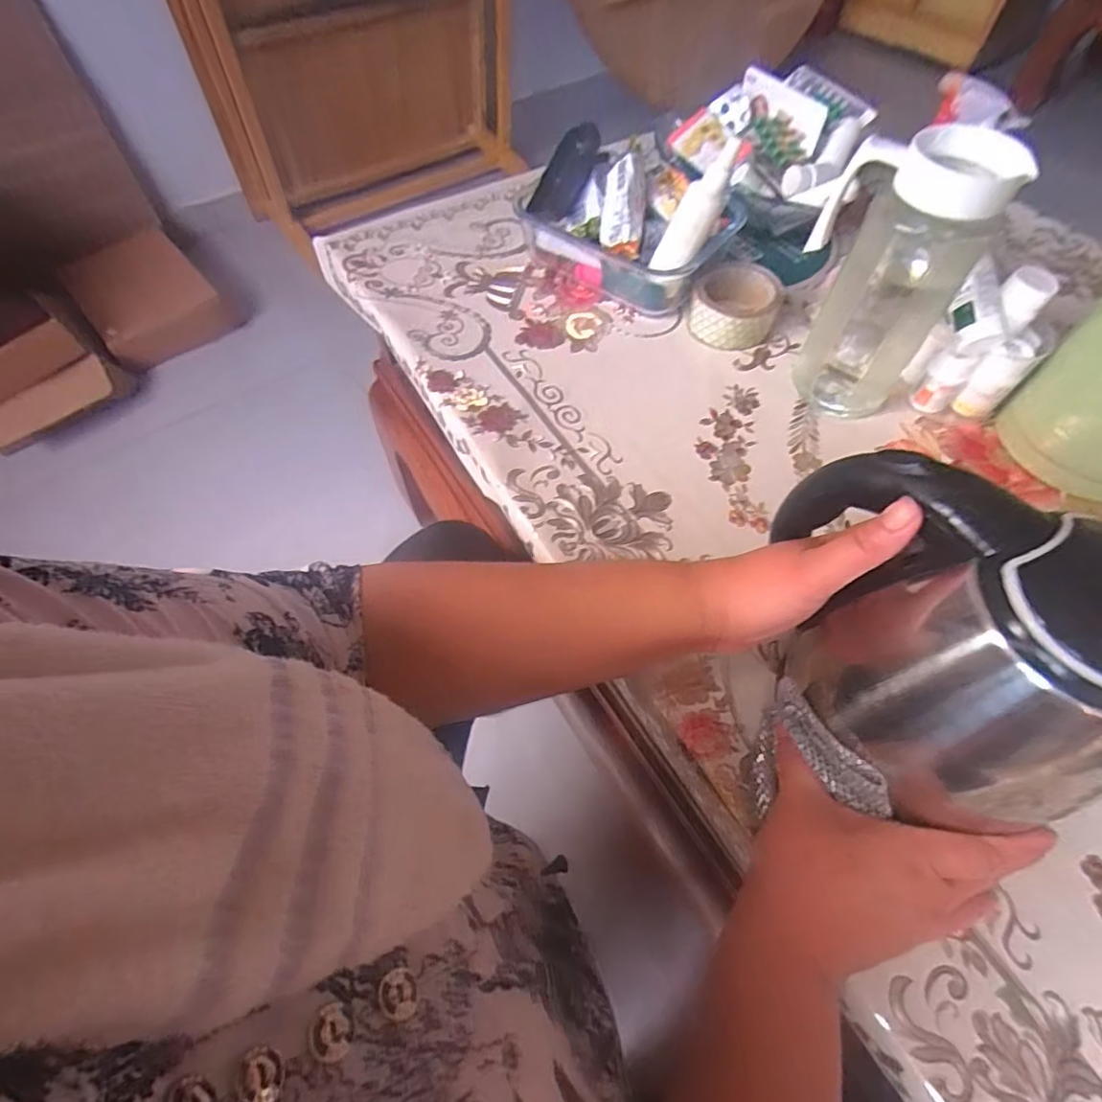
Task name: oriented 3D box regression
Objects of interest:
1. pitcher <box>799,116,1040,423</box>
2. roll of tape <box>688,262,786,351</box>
[{"bbox_3d":[0.270,-0.221,0.470,0.081,0.208,0.111,-37,66,-21],"label":"pitcher"},{"bbox_3d":[0.187,-0.249,0.580,0.088,0.045,0.087,12,59,7],"label":"roll of tape"}]

